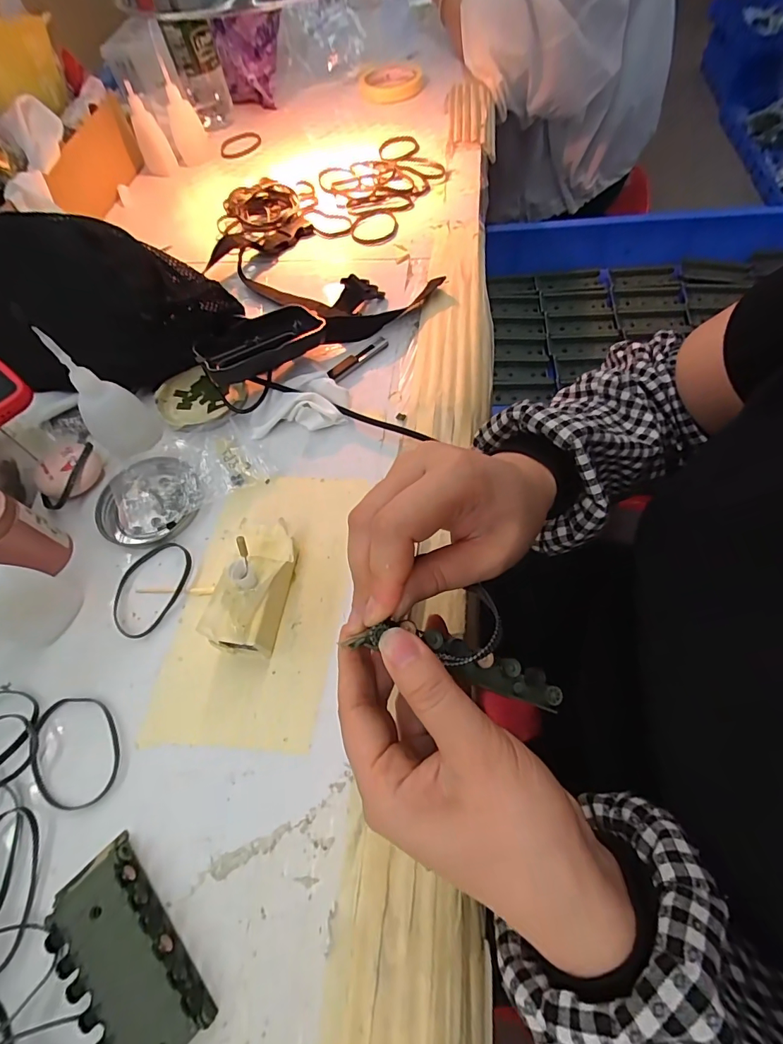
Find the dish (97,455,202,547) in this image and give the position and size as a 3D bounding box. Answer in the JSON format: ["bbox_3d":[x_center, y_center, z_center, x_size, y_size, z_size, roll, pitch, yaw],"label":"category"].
[{"bbox_3d":[-0.188,-0.018,0.347,0.079,0.009,0.077,-2,61,3],"label":"dish"}]

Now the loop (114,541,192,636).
[{"bbox_3d":[-0.172,0.046,0.317,0.048,0.004,0.069,24,66,16],"label":"loop"}]

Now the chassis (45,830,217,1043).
[{"bbox_3d":[-0.131,0.212,0.217,0.045,0.015,0.095,-39,66,-16],"label":"chassis"}]

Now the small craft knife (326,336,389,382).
[{"bbox_3d":[-0.030,-0.150,0.408,0.068,0.004,0.014,-40,83,-20],"label":"small craft knife"}]

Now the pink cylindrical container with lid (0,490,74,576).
[{"bbox_3d":[-0.265,0.011,0.309,0.044,0.064,0.045,-2,61,3],"label":"pink cylindrical container with lid"}]

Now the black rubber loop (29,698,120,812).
[{"bbox_3d":[-0.192,0.137,0.268,0.047,0.005,0.066,-25,63,-9],"label":"black rubber loop"}]

